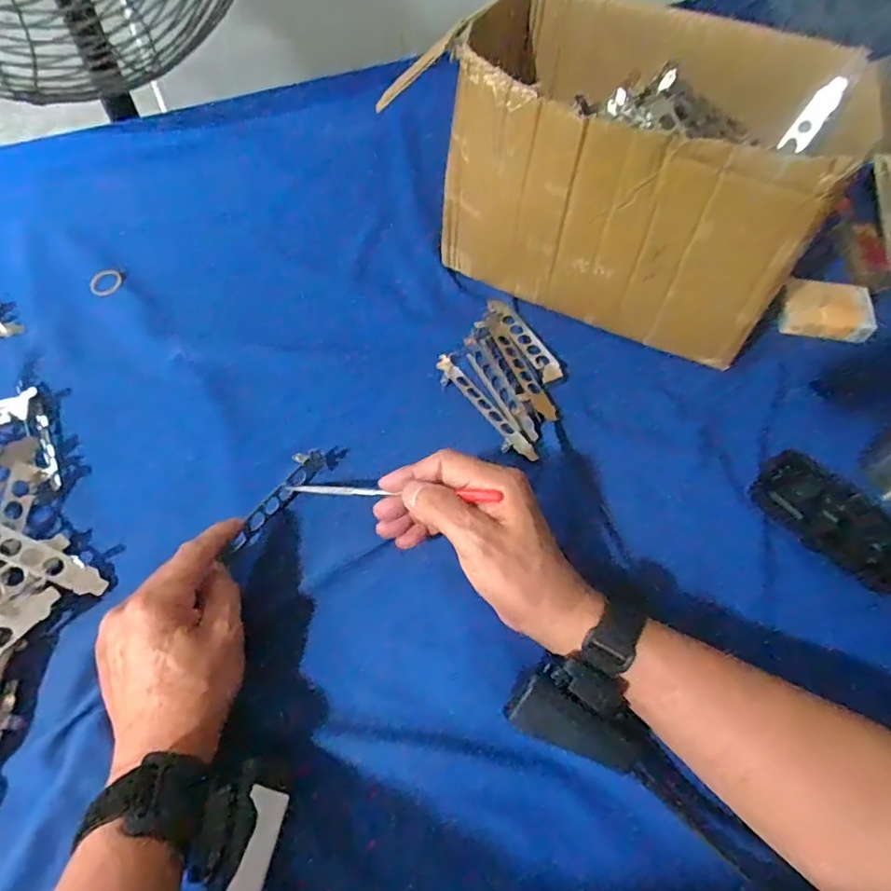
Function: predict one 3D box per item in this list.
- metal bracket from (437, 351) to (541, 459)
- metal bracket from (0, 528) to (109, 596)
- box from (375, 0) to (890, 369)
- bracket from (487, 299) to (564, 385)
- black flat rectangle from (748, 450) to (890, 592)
[{"bbox_3d":[0.031,-0.032,0.482,0.022,0.006,0.126,-30,64,-21],"label":"metal bracket"},{"bbox_3d":[-0.287,0.070,0.389,0.122,0.006,0.019,27,54,-1],"label":"metal bracket"},{"bbox_3d":[0.175,-0.230,0.506,0.342,0.192,0.213,26,59,14],"label":"box"},{"bbox_3d":[0.072,-0.100,0.525,0.019,0.011,0.109,-21,61,-17],"label":"bracket"},{"bbox_3d":[0.281,0.054,0.418,0.054,0.011,0.113,-40,66,-2],"label":"black flat rectangle"}]

